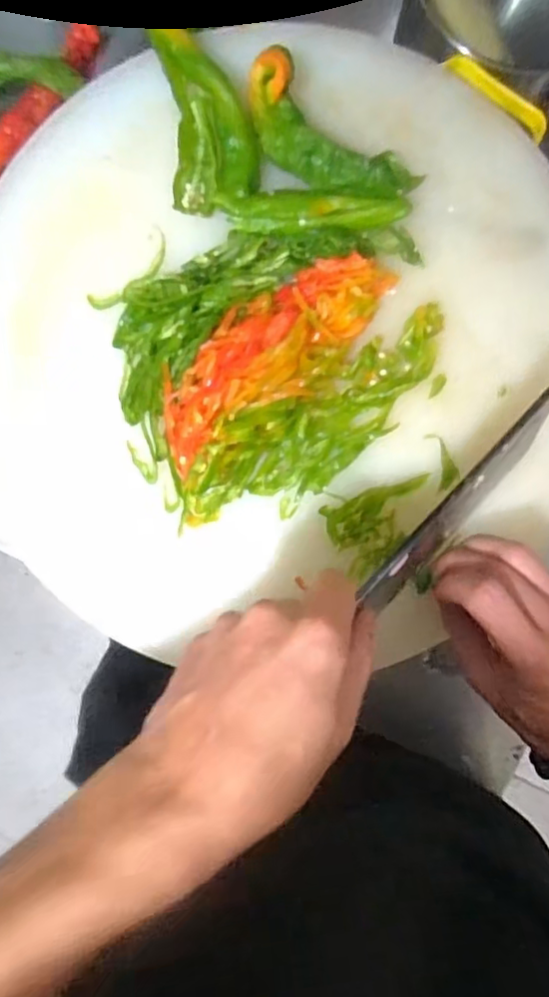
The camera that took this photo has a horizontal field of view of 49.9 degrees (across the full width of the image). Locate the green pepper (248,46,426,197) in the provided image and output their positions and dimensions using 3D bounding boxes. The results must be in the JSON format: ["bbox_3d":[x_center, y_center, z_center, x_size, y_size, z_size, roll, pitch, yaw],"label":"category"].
[{"bbox_3d":[0.028,-0.218,0.359,0.118,0.019,0.050,40,90,0],"label":"green pepper"}]

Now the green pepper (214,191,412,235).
[{"bbox_3d":[0.024,-0.177,0.365,0.113,0.017,0.023,0,90,0],"label":"green pepper"}]

